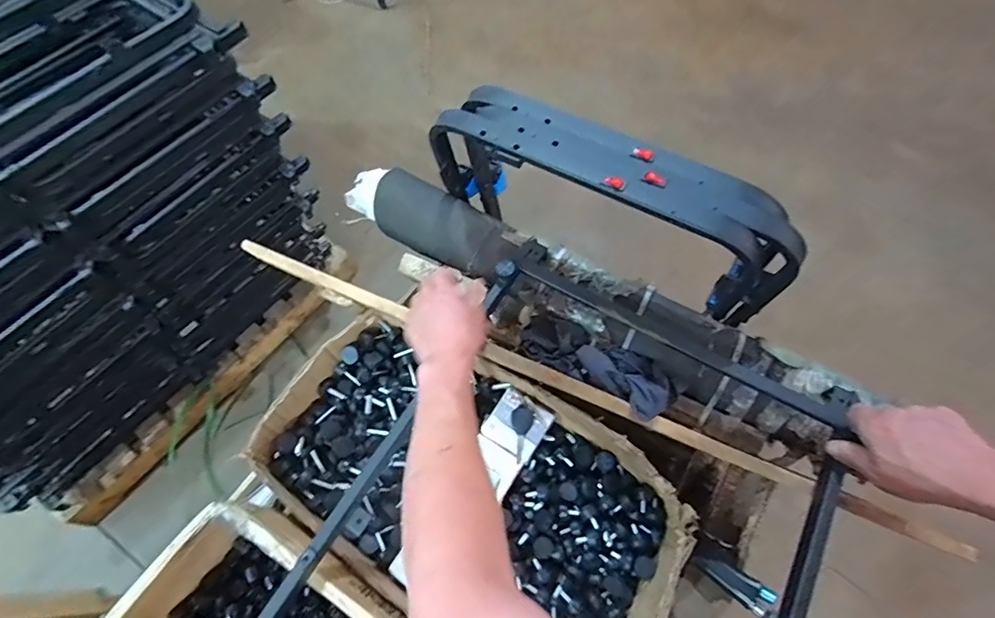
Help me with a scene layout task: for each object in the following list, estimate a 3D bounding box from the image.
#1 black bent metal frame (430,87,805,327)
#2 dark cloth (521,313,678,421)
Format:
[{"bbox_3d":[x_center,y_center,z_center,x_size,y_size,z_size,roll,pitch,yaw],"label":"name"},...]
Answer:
[{"bbox_3d":[0.142,-0.134,0.685,0.514,0.232,0.105,31,67,15],"label":"black bent metal frame"},{"bbox_3d":[0.142,0.077,0.690,0.227,0.053,0.081,30,66,15],"label":"dark cloth"}]

